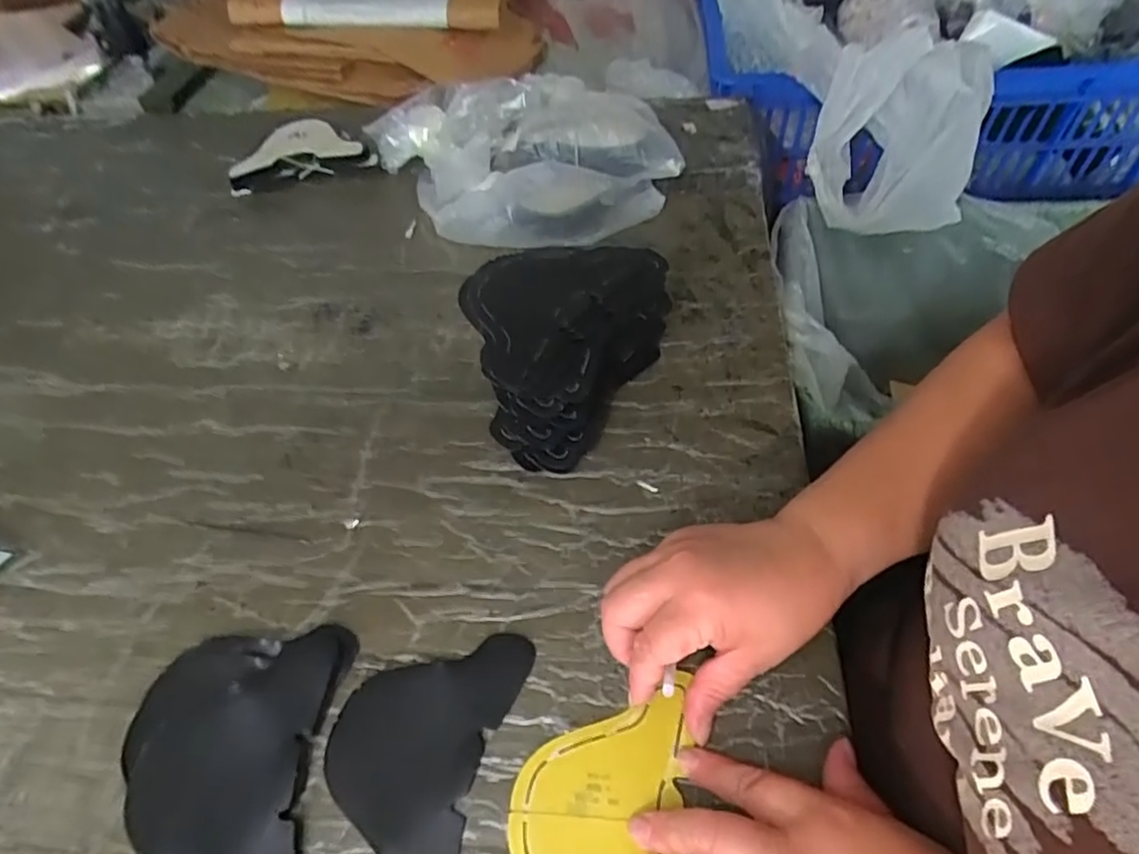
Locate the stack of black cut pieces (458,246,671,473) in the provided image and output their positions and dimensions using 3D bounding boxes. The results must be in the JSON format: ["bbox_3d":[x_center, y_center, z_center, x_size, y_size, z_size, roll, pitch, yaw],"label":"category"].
[{"bbox_3d":[-0.014,-0.065,0.472,0.121,0.087,0.166,24,58,21],"label":"stack of black cut pieces"}]

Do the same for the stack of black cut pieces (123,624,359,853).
[{"bbox_3d":[-0.182,0.179,0.348,0.101,0.019,0.146,-1,52,4],"label":"stack of black cut pieces"}]

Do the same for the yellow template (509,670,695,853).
[{"bbox_3d":[0.016,0.196,0.317,0.088,0.006,0.129,0,52,5],"label":"yellow template"}]

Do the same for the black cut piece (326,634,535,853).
[{"bbox_3d":[-0.084,0.173,0.354,0.091,0.004,0.138,10,54,17],"label":"black cut piece"}]

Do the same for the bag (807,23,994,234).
[{"bbox_3d":[0.334,-0.304,0.667,0.151,0.123,0.176,15,55,16],"label":"bag"}]

